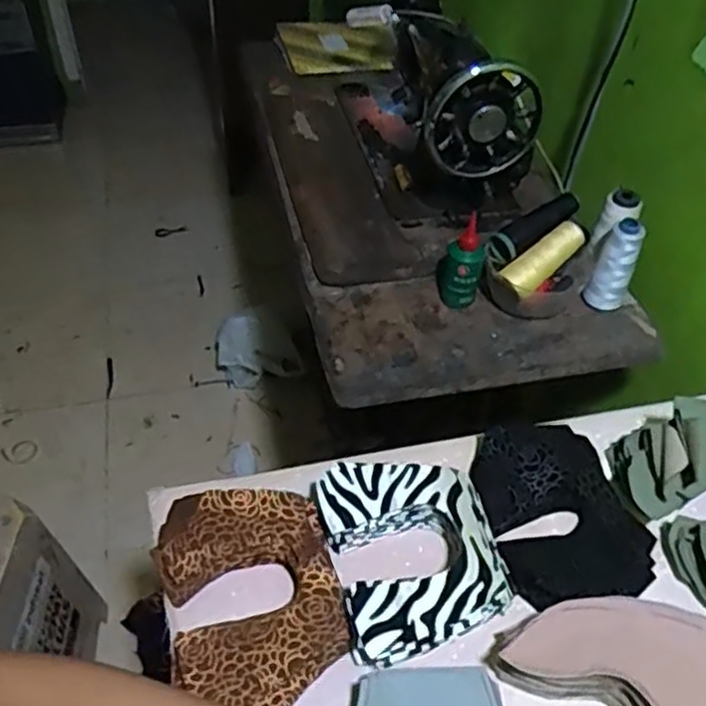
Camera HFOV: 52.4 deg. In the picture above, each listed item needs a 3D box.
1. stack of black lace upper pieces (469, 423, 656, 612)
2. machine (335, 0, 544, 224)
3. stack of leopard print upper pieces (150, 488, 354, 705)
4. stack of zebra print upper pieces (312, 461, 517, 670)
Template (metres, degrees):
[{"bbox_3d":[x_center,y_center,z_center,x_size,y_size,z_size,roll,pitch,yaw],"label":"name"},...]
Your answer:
[{"bbox_3d":[0.182,0.140,0.636,0.125,0.044,0.174,-9,48,-11],"label":"stack of black lace upper pieces"},{"bbox_3d":[0.103,-0.356,0.965,0.162,0.207,0.363,-9,48,-12],"label":"machine"},{"bbox_3d":[-0.082,0.189,0.579,0.137,0.037,0.194,-13,49,-15],"label":"stack of leopard print upper pieces"},{"bbox_3d":[0.051,0.164,0.603,0.139,0.052,0.164,-10,48,-13],"label":"stack of zebra print upper pieces"}]

